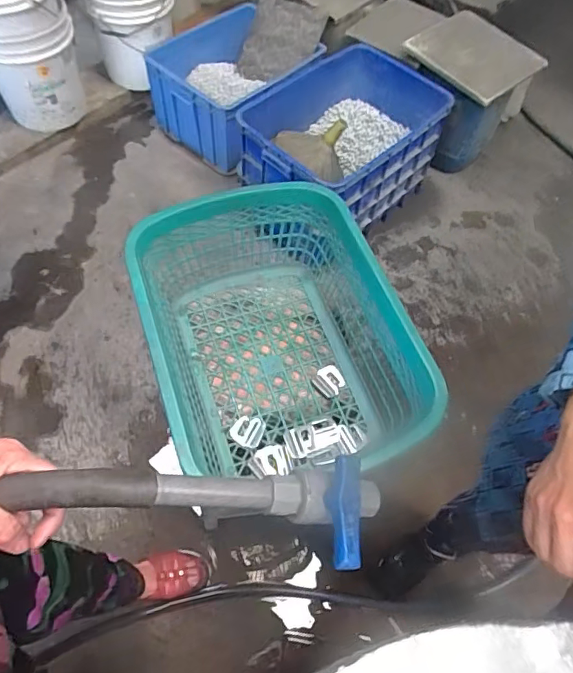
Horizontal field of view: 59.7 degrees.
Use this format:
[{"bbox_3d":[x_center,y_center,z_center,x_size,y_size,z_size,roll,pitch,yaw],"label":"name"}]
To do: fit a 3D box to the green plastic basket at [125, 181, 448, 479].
[{"bbox_3d":[-0.016,0.007,0.752,0.348,0.170,0.459,-16,63,-13],"label":"green plastic basket"}]

